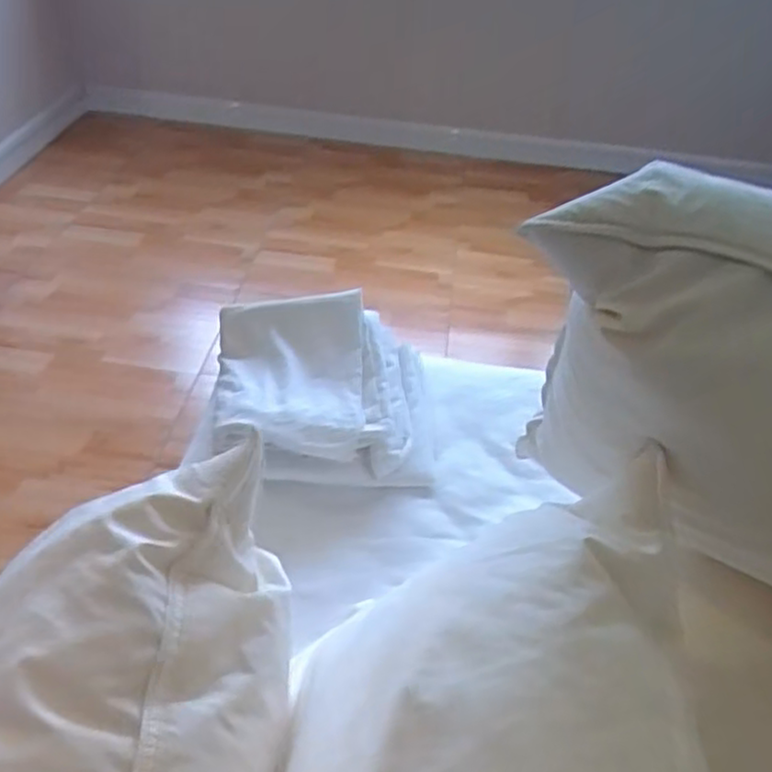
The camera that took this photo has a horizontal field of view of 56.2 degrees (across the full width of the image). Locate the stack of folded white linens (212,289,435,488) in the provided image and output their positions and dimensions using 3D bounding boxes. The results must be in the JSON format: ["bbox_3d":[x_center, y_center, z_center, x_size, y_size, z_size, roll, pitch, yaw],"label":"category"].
[{"bbox_3d":[-0.078,0.002,0.925,0.269,0.092,0.256,-2,43,-7],"label":"stack of folded white linens"}]

